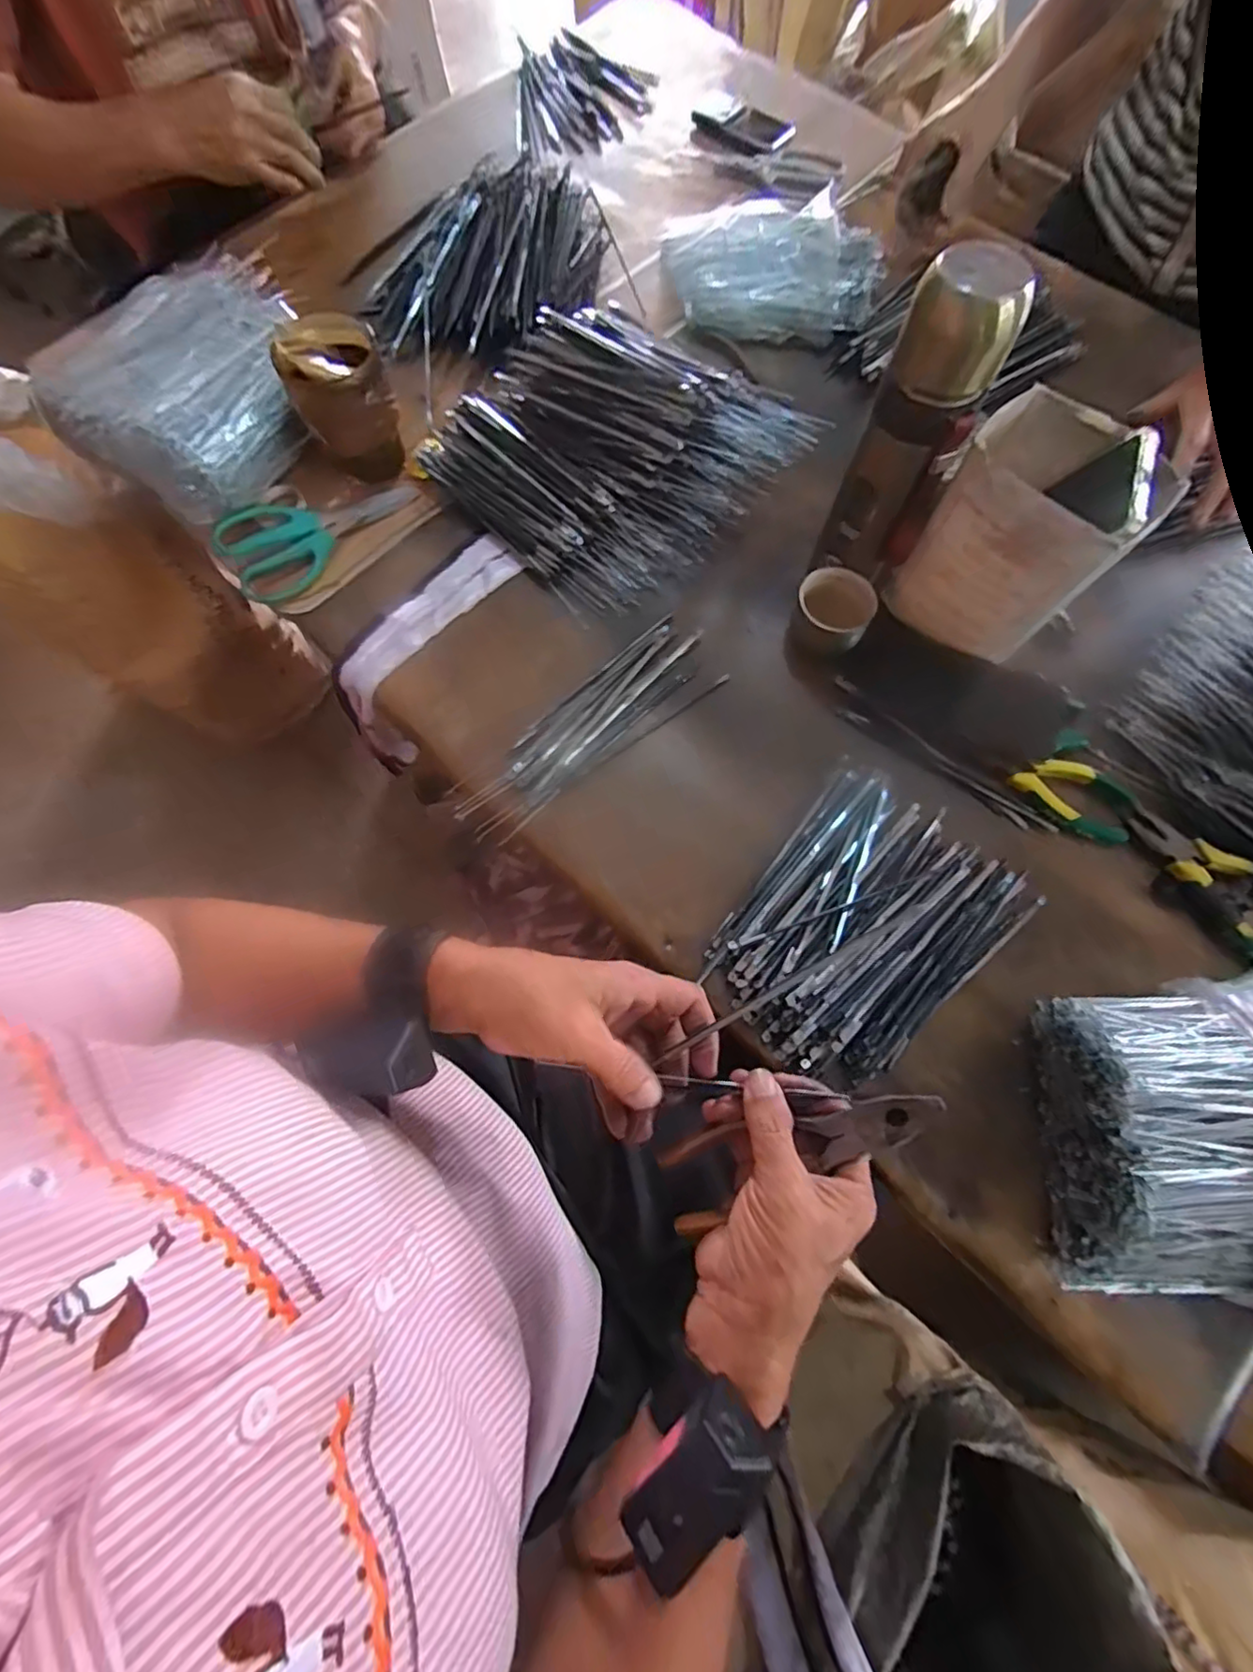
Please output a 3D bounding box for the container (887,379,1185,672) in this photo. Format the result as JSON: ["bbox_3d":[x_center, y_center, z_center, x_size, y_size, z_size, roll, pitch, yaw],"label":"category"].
[{"bbox_3d":[0.293,-0.222,0.462,0.116,0.149,0.091,42,77,12],"label":"container"}]

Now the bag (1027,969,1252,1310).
[{"bbox_3d":[0.376,0.186,0.379,0.206,0.086,0.228,6,73,2],"label":"bag"}]

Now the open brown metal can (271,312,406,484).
[{"bbox_3d":[-0.256,-0.398,0.563,0.083,0.107,0.089,-19,73,-6],"label":"open brown metal can"}]

